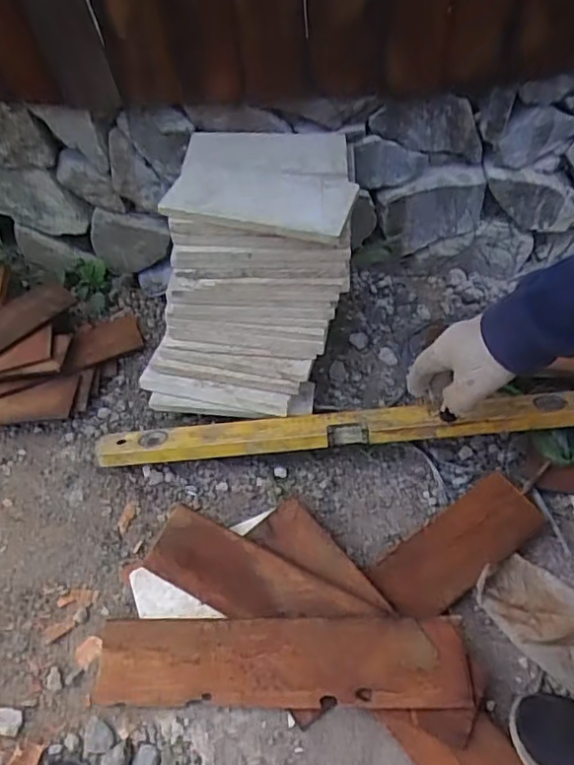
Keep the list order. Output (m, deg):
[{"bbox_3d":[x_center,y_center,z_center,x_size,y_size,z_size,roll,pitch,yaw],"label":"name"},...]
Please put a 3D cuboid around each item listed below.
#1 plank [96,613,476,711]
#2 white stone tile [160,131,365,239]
[{"bbox_3d":[-0.010,0.266,0.576,0.347,0.009,0.079,-4,62,8],"label":"plank"},{"bbox_3d":[-0.027,-0.245,0.706,0.213,0.019,0.218,4,48,9],"label":"white stone tile"}]

